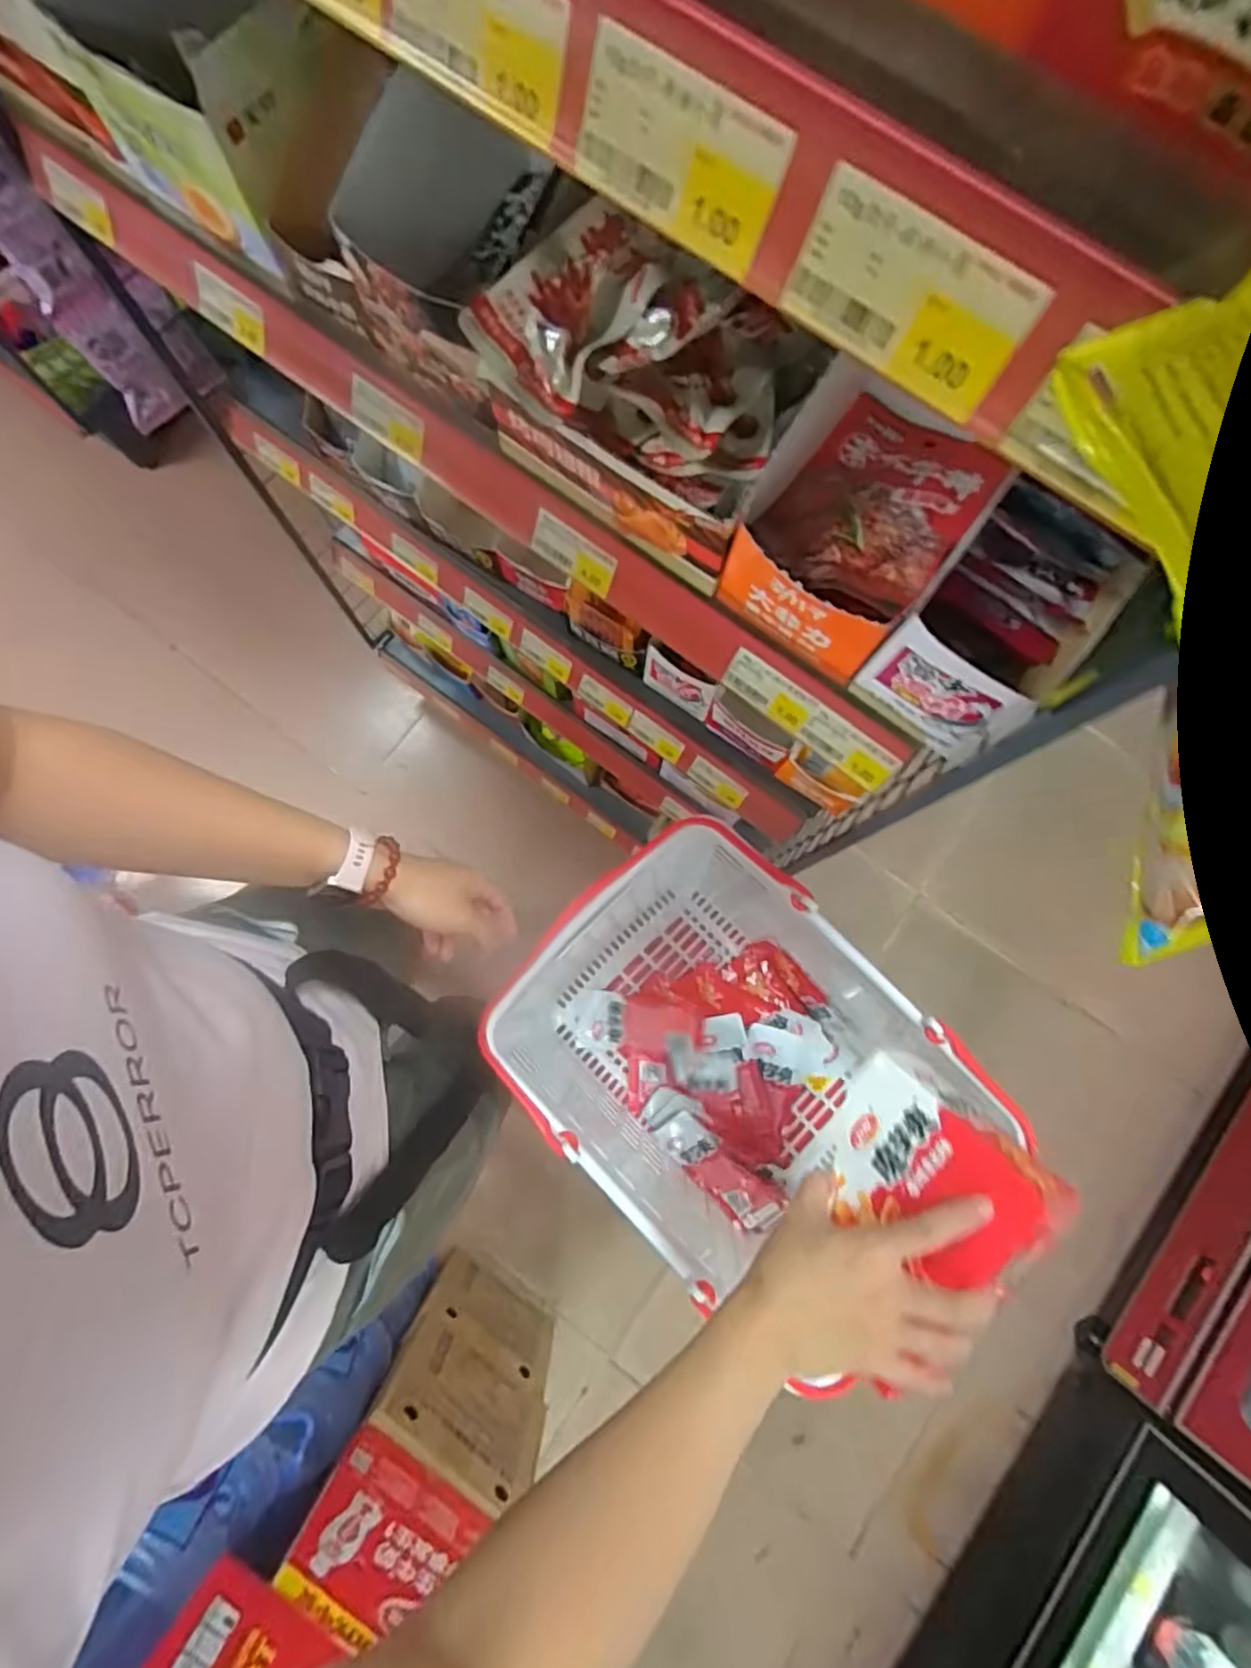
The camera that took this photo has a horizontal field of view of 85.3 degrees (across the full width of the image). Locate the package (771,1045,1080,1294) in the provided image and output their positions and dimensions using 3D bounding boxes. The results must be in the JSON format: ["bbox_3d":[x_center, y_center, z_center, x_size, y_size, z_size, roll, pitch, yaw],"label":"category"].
[{"bbox_3d":[0.189,0.230,0.446,0.032,0.150,0.115,28,92,-39],"label":"package"}]

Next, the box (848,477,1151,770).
[{"bbox_3d":[0.186,-0.105,0.348,0.067,0.082,0.099,42,81,7],"label":"box"}]

